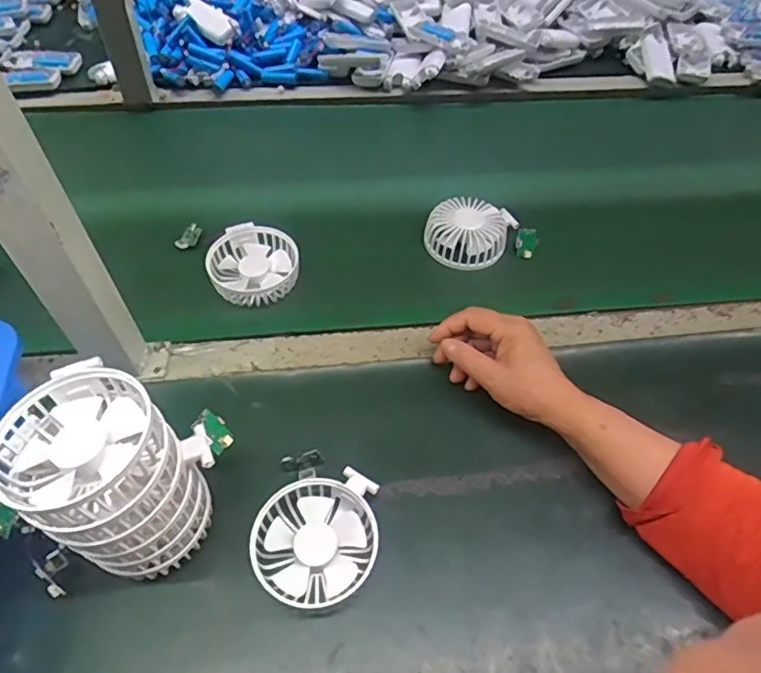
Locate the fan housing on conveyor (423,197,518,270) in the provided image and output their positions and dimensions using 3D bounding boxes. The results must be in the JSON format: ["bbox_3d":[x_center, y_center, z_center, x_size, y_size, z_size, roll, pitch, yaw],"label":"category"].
[{"bbox_3d":[0.098,-0.117,0.643,0.092,0.042,0.078,15,53,9],"label":"fan housing on conveyor"}]

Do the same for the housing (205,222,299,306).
[{"bbox_3d":[-0.132,-0.076,0.594,0.088,0.032,0.093,1,52,-2],"label":"housing"}]

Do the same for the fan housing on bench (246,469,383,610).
[{"bbox_3d":[-0.048,0.154,0.432,0.091,0.035,0.087,1,52,-2],"label":"fan housing on bench"}]

